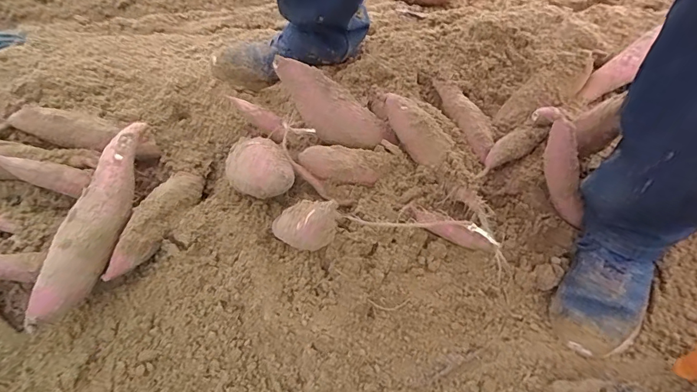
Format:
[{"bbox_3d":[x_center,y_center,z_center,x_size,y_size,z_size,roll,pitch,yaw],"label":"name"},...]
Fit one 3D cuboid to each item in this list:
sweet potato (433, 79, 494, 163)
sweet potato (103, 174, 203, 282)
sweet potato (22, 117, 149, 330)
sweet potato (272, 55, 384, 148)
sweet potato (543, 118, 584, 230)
[{"bbox_3d":[0.179,-0.129,0.652,0.034,0.030,0.168,-18,53,-9],"label":"sweet potato"},{"bbox_3d":[-0.270,0.032,0.591,0.066,0.057,0.191,10,54,12],"label":"sweet potato"},{"bbox_3d":[-0.339,0.021,0.565,0.062,0.062,0.300,5,53,9],"label":"sweet potato"},{"bbox_3d":[-0.029,-0.127,0.602,0.189,0.053,0.071,37,57,-12],"label":"sweet potato"},{"bbox_3d":[0.292,-0.023,0.565,0.042,0.155,0.033,-27,22,-15],"label":"sweet potato"}]

